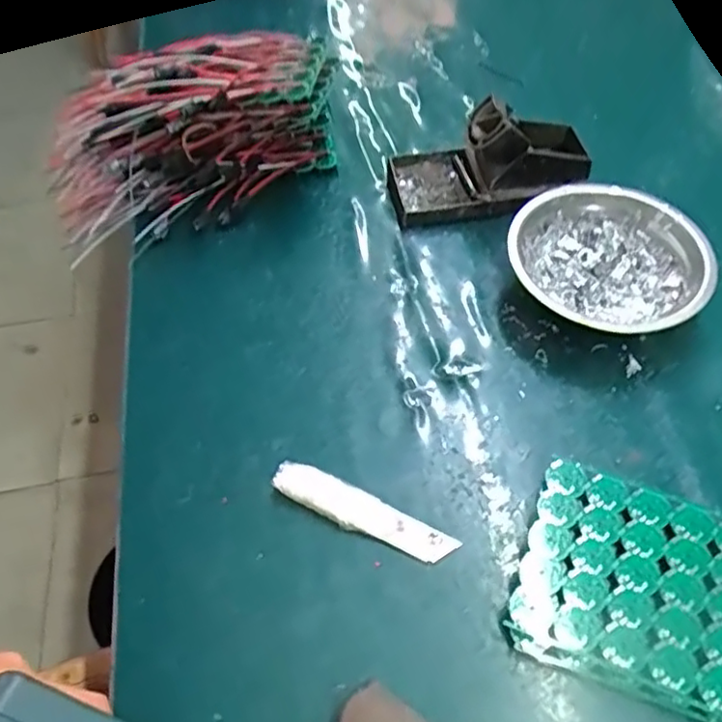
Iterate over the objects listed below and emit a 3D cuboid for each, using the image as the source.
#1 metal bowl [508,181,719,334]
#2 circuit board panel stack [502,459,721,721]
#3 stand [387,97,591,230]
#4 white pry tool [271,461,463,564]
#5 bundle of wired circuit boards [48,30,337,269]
[{"bbox_3d":[0.166,-0.065,0.420,0.127,0.041,0.118,23,59,17],"label":"metal bowl"},{"bbox_3d":[0.138,0.113,0.315,0.107,0.017,0.100,18,57,14],"label":"circuit board panel stack"},{"bbox_3d":[0.096,-0.158,0.468,0.149,0.070,0.070,-10,55,-5],"label":"stand"},{"bbox_3d":[0.000,0.084,0.344,0.104,0.011,0.023,23,59,17],"label":"white pry tool"},{"bbox_3d":[-0.135,-0.166,0.472,0.229,0.135,0.112,-17,56,-9],"label":"bundle of wired circuit boards"}]

